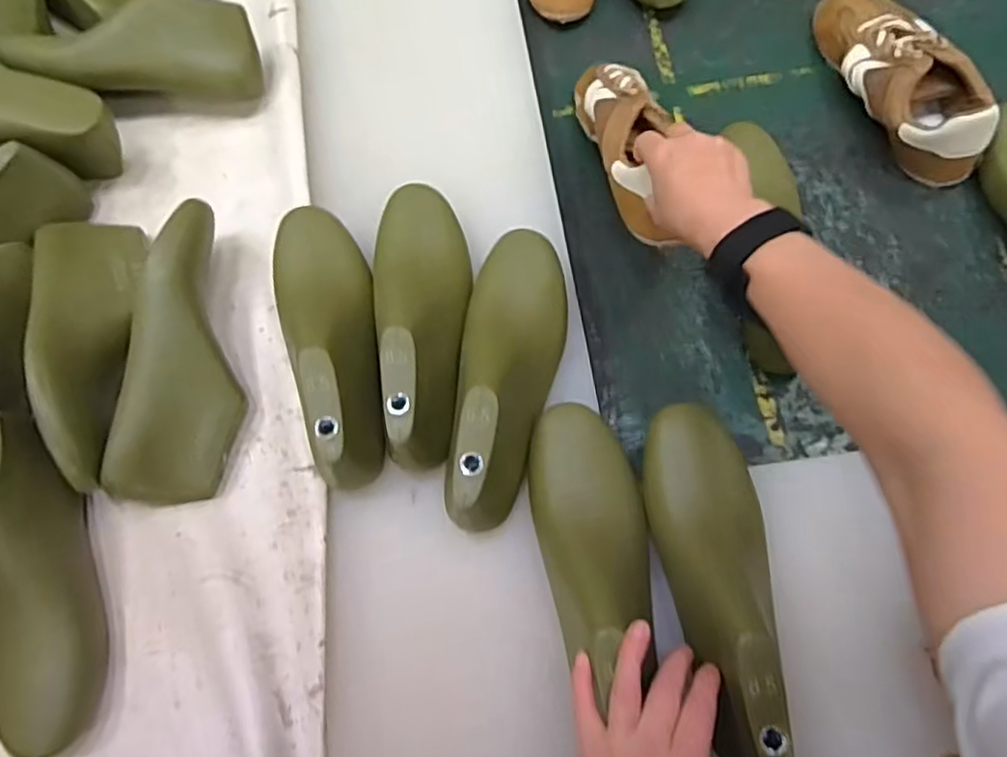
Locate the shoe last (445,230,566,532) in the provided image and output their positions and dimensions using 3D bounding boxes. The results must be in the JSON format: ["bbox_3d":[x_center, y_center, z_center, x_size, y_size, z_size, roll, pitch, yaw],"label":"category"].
[{"bbox_3d":[0.002,-0.012,0.502,0.077,0.073,0.246,5,71,6],"label":"shoe last"}]

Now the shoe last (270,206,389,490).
[{"bbox_3d":[-0.142,-0.044,0.530,0.080,0.082,0.260,-20,71,-3],"label":"shoe last"}]

